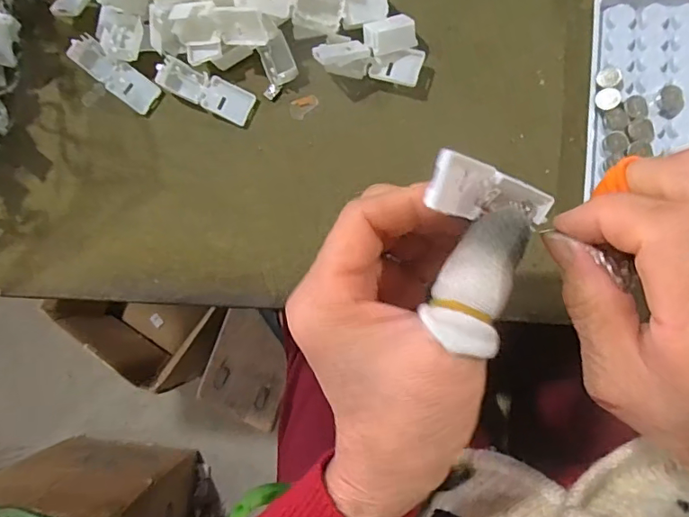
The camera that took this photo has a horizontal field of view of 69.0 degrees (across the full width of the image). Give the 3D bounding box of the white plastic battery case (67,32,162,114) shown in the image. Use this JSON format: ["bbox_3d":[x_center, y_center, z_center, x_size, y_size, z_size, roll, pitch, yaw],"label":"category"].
[{"bbox_3d":[-0.138,-0.110,0.299,0.056,0.012,0.020,37,92,8],"label":"white plastic battery case"}]

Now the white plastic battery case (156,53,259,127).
[{"bbox_3d":[-0.080,-0.097,0.288,0.055,0.012,0.020,26,90,8],"label":"white plastic battery case"}]

